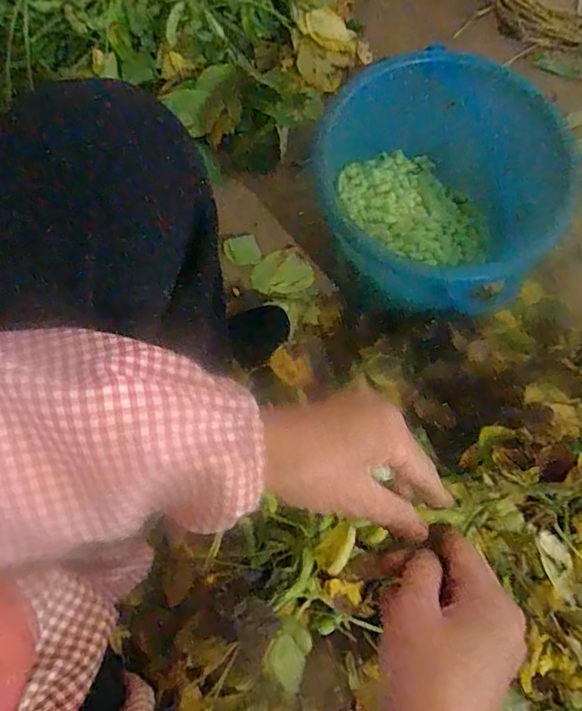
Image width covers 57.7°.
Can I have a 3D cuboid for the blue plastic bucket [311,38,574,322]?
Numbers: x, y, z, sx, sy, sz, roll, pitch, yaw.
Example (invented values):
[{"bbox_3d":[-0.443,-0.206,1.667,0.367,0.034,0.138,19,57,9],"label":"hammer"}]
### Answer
[{"bbox_3d":[0.141,-0.175,0.588,0.220,0.168,0.228,2,74,-6],"label":"blue plastic bucket"}]

